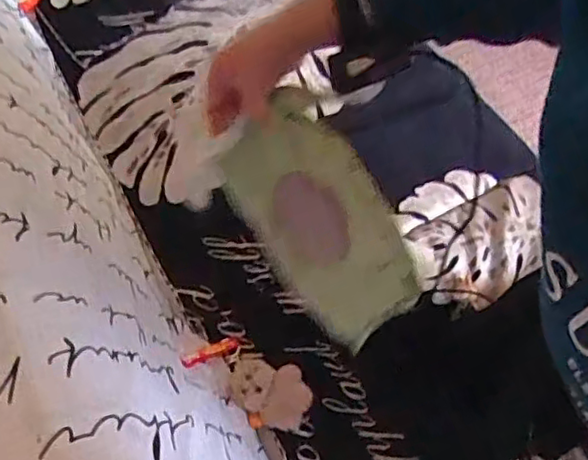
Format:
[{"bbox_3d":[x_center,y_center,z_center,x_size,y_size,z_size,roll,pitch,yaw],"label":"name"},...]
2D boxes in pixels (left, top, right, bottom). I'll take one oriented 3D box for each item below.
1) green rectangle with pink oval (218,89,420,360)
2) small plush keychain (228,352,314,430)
[{"bbox_3d":[0.024,-0.007,0.626,0.231,0.132,0.018,52,23,-3],"label":"green rectangle with pink oval"},{"bbox_3d":[-0.032,0.206,0.818,0.120,0.044,0.080,28,60,16],"label":"small plush keychain"}]

